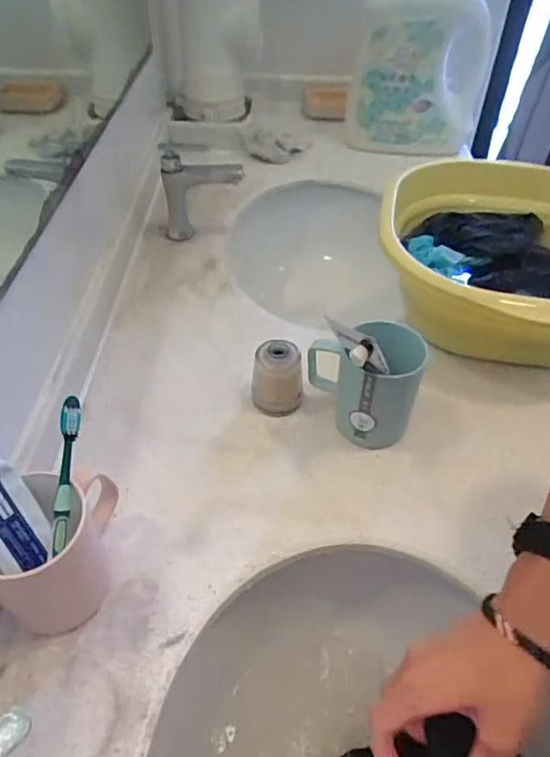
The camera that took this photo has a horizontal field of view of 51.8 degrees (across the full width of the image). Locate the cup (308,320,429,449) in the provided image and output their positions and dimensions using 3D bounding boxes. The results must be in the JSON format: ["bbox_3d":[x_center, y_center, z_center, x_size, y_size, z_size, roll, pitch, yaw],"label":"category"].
[{"bbox_3d":[0.084,0.003,0.560,0.109,0.117,0.074,16,47,15],"label":"cup"}]

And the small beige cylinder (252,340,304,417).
[{"bbox_3d":[0.004,0.002,0.599,0.052,0.075,0.045,4,45,3],"label":"small beige cylinder"}]

